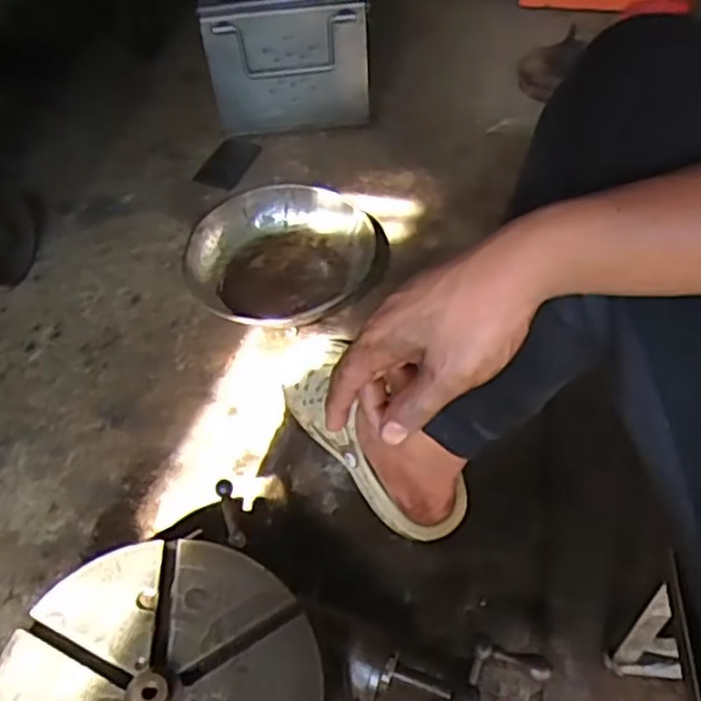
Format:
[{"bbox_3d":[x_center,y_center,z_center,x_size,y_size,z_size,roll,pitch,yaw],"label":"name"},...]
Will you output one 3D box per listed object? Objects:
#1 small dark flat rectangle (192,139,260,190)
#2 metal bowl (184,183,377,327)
[{"bbox_3d":[-0.213,-0.323,1.224,0.070,0.012,0.148,18,46,2],"label":"small dark flat rectangle"},{"bbox_3d":[-0.095,-0.121,0.985,0.248,0.073,0.260,0,49,0],"label":"metal bowl"}]

